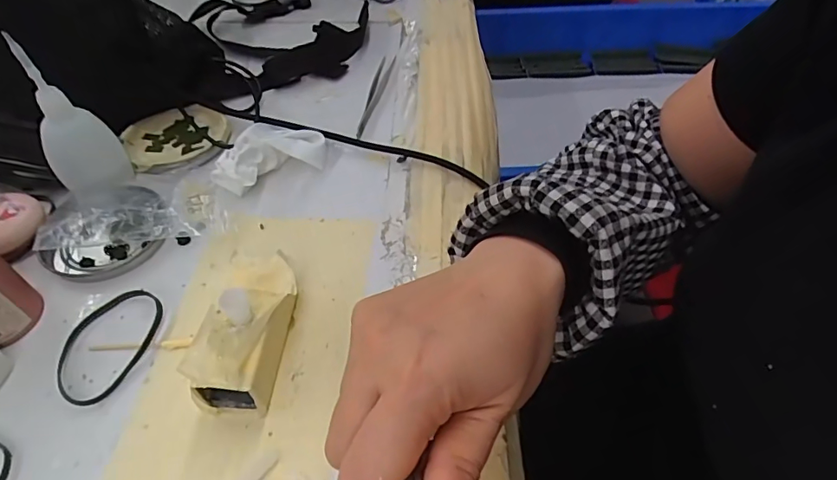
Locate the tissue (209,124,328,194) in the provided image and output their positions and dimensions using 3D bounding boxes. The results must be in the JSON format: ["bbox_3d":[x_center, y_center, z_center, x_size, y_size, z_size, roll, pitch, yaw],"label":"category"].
[{"bbox_3d":[-0.117,-0.070,0.377,0.085,0.028,0.059,-30,57,-24],"label":"tissue"}]

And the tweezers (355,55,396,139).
[{"bbox_3d":[-0.037,-0.133,0.444,0.012,0.007,0.123,8,50,5],"label":"tweezers"}]

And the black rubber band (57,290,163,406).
[{"bbox_3d":[-0.179,0.058,0.286,0.048,0.007,0.070,18,55,14],"label":"black rubber band"}]

